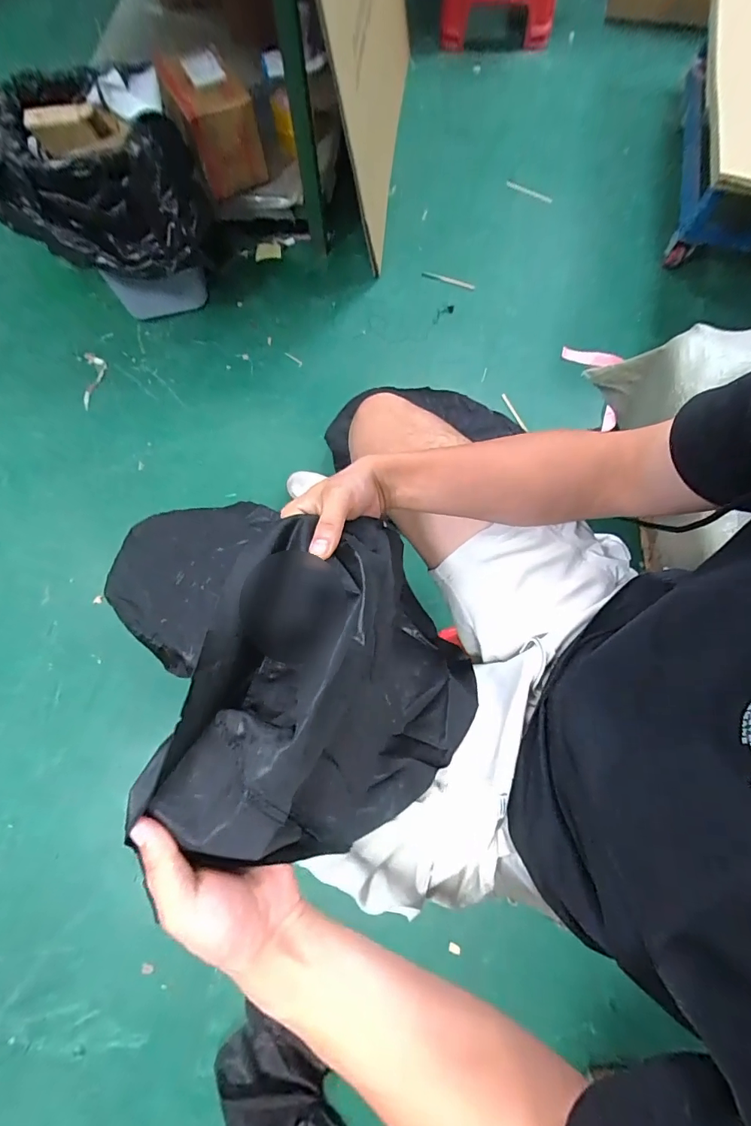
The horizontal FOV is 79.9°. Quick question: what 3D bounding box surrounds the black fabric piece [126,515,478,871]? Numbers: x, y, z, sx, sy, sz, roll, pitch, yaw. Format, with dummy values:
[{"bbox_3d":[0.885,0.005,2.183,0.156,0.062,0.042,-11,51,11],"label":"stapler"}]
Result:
[{"bbox_3d":[-0.011,0.117,0.429,0.222,0.256,0.268,18,72,5],"label":"black fabric piece"}]

